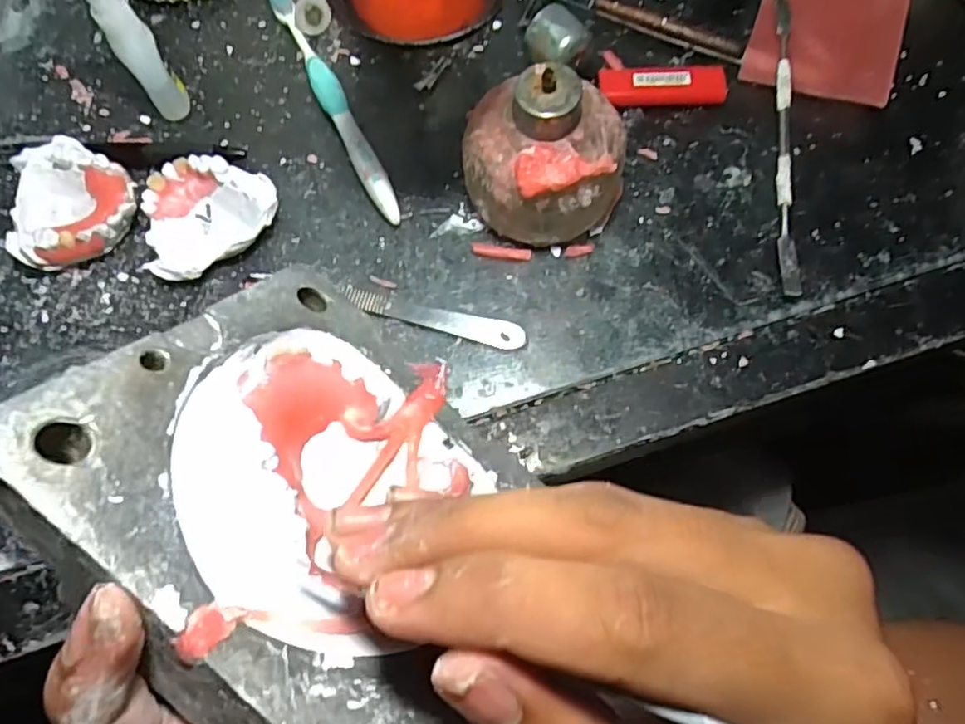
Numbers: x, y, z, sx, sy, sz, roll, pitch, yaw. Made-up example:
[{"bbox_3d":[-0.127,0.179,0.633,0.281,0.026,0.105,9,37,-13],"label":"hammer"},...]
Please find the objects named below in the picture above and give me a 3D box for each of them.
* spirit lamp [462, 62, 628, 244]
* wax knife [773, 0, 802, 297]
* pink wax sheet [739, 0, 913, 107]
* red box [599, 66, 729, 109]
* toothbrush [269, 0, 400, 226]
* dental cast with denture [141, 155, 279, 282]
[{"bbox_3d":[0.029,-0.098,0.293,0.077,0.072,0.072,16,72,7],"label":"spirit lamp"},{"bbox_3d":[0.155,-0.115,0.323,0.009,0.018,0.175,4,71,3],"label":"wax knife"},{"bbox_3d":[0.193,-0.190,0.345,0.076,0.004,0.094,18,83,11],"label":"pink wax sheet"},{"bbox_3d":[0.097,-0.147,0.339,0.066,0.012,0.021,-3,71,0],"label":"red box"},{"bbox_3d":[-0.088,-0.156,0.348,0.014,0.013,0.197,-25,72,-7],"label":"toothbrush"},{"bbox_3d":[-0.139,-0.074,0.314,0.067,0.026,0.053,-36,74,-11],"label":"dental cast with denture"}]

